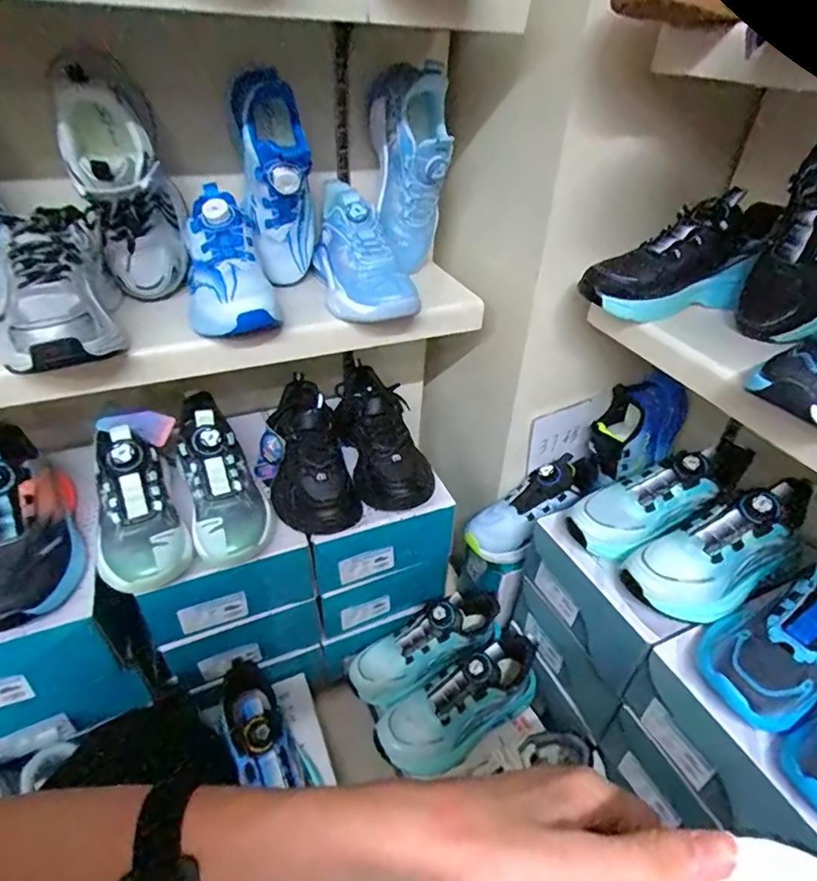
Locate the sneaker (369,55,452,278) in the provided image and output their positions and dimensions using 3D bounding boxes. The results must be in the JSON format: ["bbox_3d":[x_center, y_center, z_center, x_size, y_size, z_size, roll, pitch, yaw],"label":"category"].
[{"bbox_3d":[0.000,-0.342,0.673,0.086,0.230,0.104,-3,38,-9],"label":"sneaker"}]

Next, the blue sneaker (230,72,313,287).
[{"bbox_3d":[-0.153,-0.292,0.609,0.073,0.222,0.094,-5,38,-11],"label":"blue sneaker"}]

